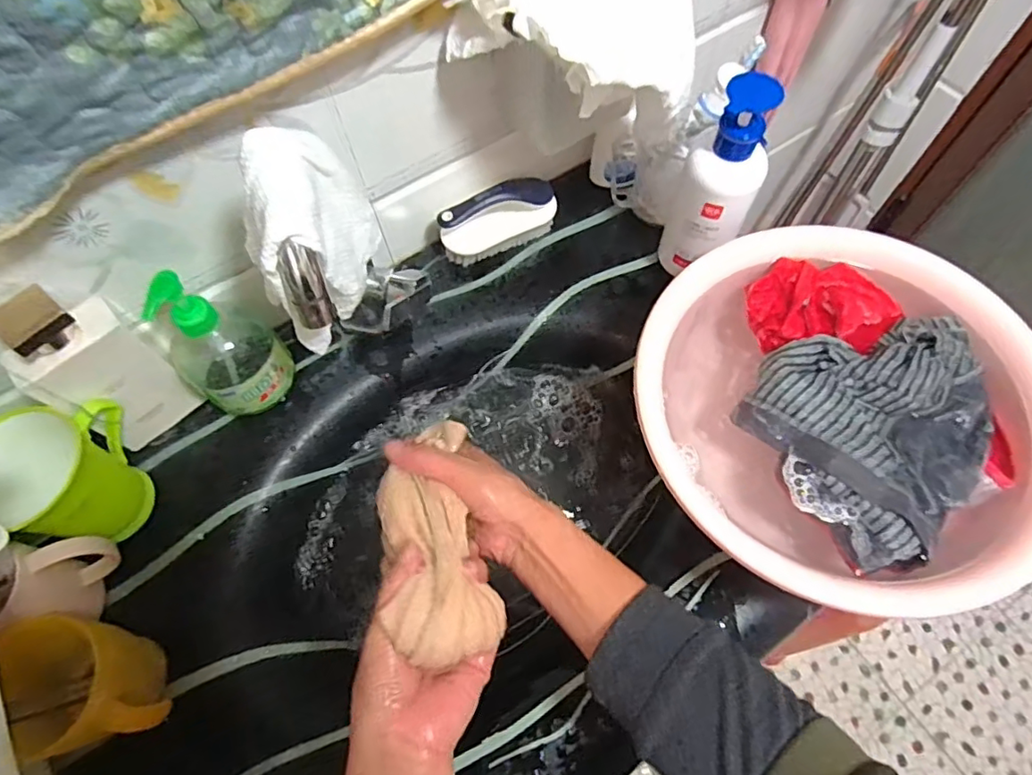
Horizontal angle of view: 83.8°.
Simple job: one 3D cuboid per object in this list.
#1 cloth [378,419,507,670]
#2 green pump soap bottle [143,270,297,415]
[{"bbox_3d":[-0.060,0.099,0.414,0.068,0.041,0.184,-15,49,-5],"label":"cloth"},{"bbox_3d":[-0.257,-0.035,0.503,0.066,0.172,0.076,39,72,18],"label":"green pump soap bottle"}]

